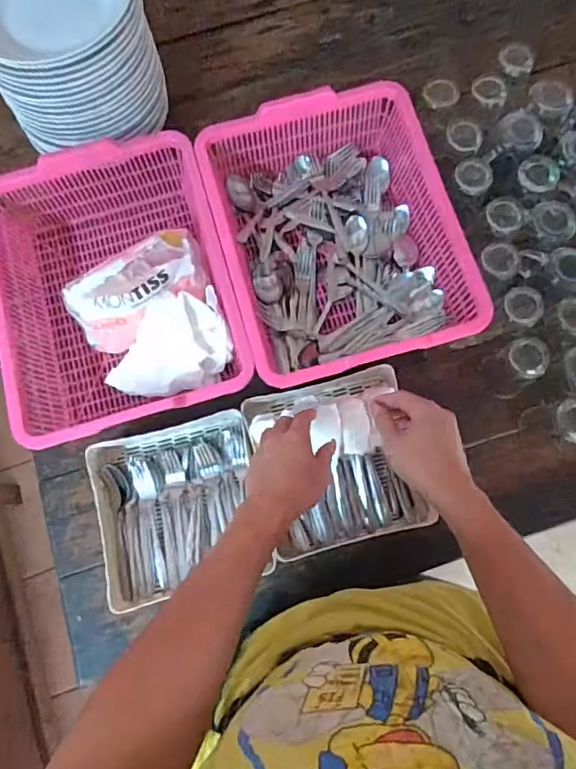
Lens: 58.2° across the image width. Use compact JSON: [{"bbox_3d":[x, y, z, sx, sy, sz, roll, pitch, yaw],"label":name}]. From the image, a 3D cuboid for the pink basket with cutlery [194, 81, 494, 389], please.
[{"bbox_3d":[0.066,-0.203,0.740,0.304,0.110,0.388,-16,76,-2],"label":"pink basket with cutlery"}]

